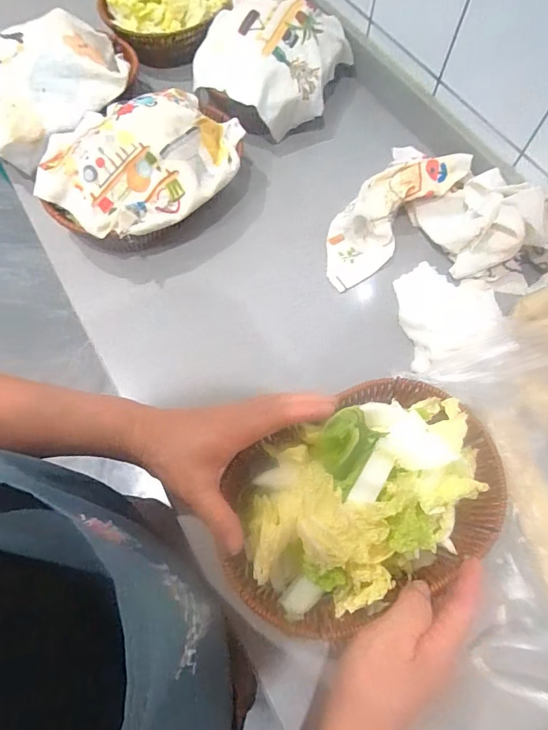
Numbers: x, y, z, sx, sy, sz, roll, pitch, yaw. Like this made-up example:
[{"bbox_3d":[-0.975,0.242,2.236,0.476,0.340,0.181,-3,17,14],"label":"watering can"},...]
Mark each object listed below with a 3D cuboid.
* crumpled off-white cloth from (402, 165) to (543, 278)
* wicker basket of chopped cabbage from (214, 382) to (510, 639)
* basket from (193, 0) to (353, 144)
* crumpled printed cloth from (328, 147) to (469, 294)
[{"bbox_3d":[0.227,-0.162,0.493,0.100,0.069,0.107,-17,67,-10],"label":"crumpled off-white cloth"},{"bbox_3d":[0.072,0.098,0.339,0.232,0.070,0.151,-29,69,-11],"label":"wicker basket of chopped cabbage"},{"bbox_3d":[0.008,-0.386,0.575,0.221,0.103,0.145,-35,72,-16],"label":"basket"},{"bbox_3d":[0.129,-0.178,0.518,0.078,0.036,0.204,43,95,18],"label":"crumpled printed cloth"}]

